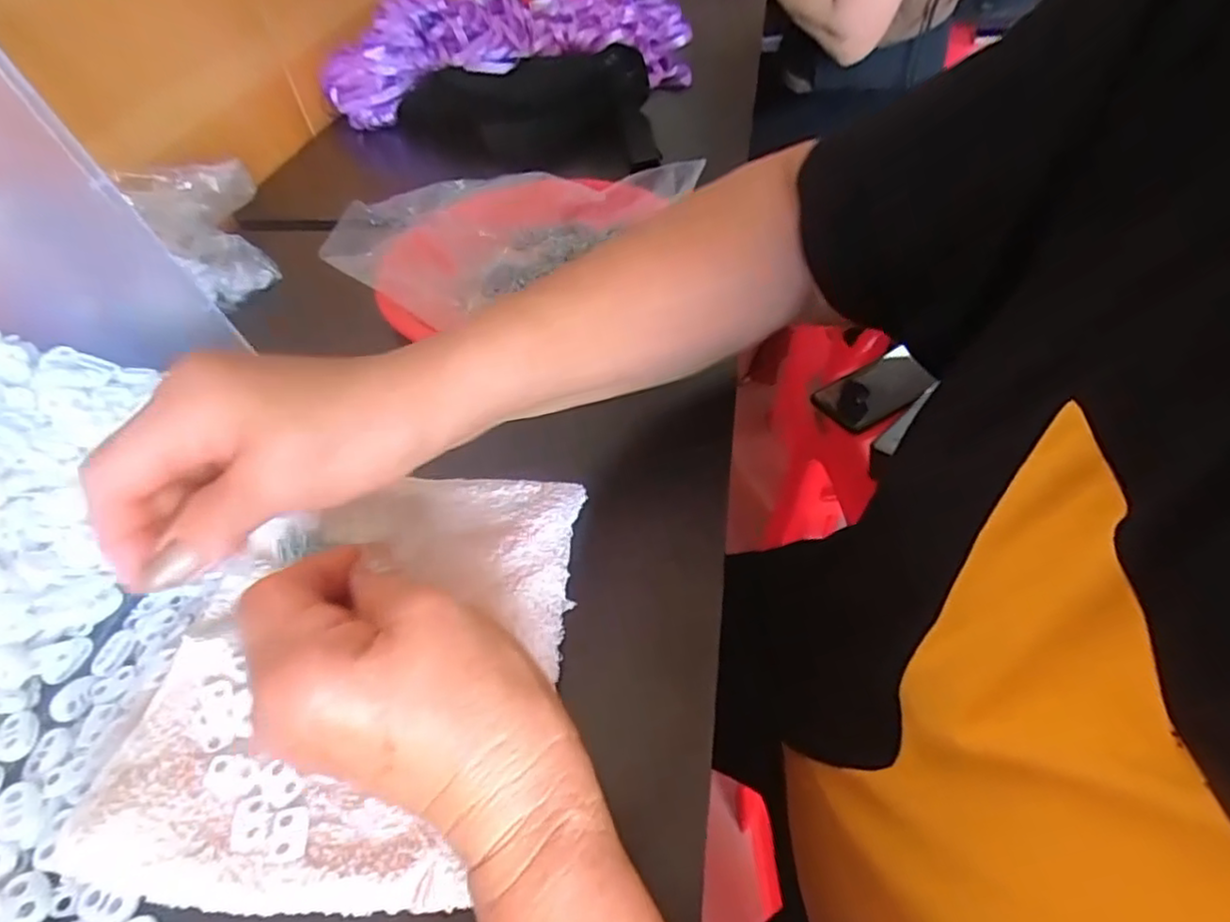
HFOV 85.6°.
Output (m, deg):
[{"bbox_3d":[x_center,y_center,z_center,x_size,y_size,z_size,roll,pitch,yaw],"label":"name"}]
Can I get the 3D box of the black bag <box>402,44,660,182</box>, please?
[{"bbox_3d":[-0.094,-0.374,0.735,0.273,0.112,0.104,-13,47,-4],"label":"black bag"}]

